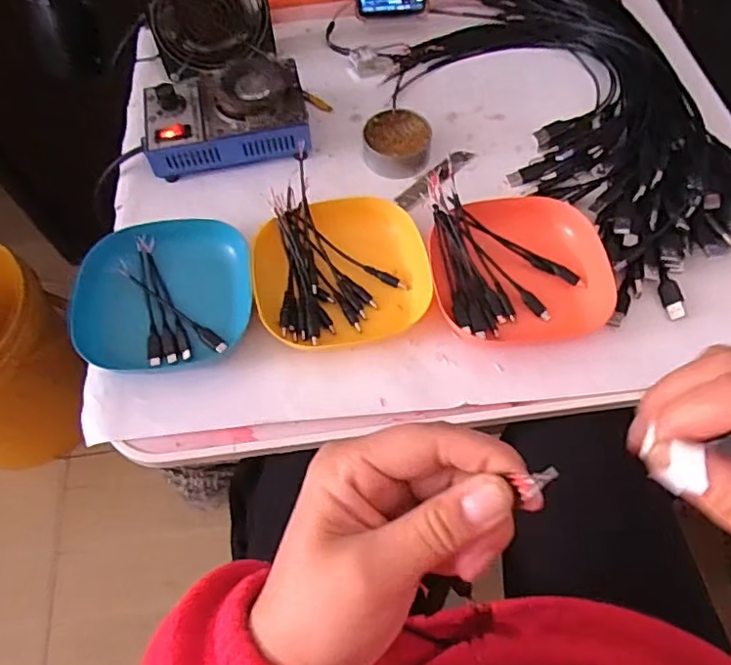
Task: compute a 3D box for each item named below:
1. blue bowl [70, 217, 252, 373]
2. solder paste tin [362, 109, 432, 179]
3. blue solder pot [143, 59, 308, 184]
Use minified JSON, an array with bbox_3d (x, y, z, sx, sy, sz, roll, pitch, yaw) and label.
[{"bbox_3d":[-0.165,-0.038,0.490,0.133,0.030,0.138,-3,62,1],"label":"blue bowl"},{"bbox_3d":[0.031,-0.181,0.566,0.063,0.024,0.063,-1,62,2],"label":"solder paste tin"},{"bbox_3d":[-0.133,-0.208,0.566,0.150,0.058,0.096,-10,62,-3],"label":"blue solder pot"}]

